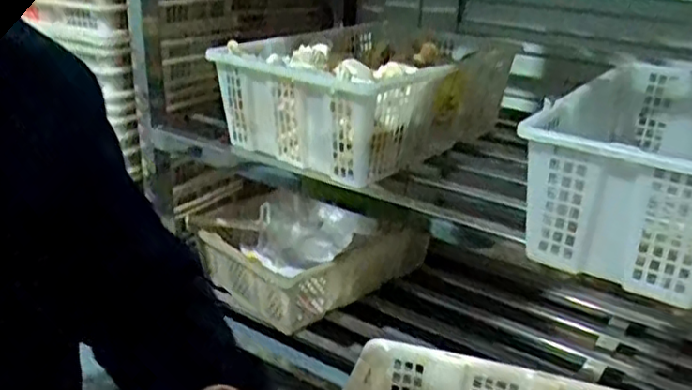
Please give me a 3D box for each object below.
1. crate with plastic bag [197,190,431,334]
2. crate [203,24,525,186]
[{"bbox_3d":[-0.083,0.137,1.485,0.303,0.164,0.400,21,29,37],"label":"crate with plastic bag"},{"bbox_3d":[0.049,-0.204,1.245,0.391,0.171,0.597,18,27,31],"label":"crate"}]

